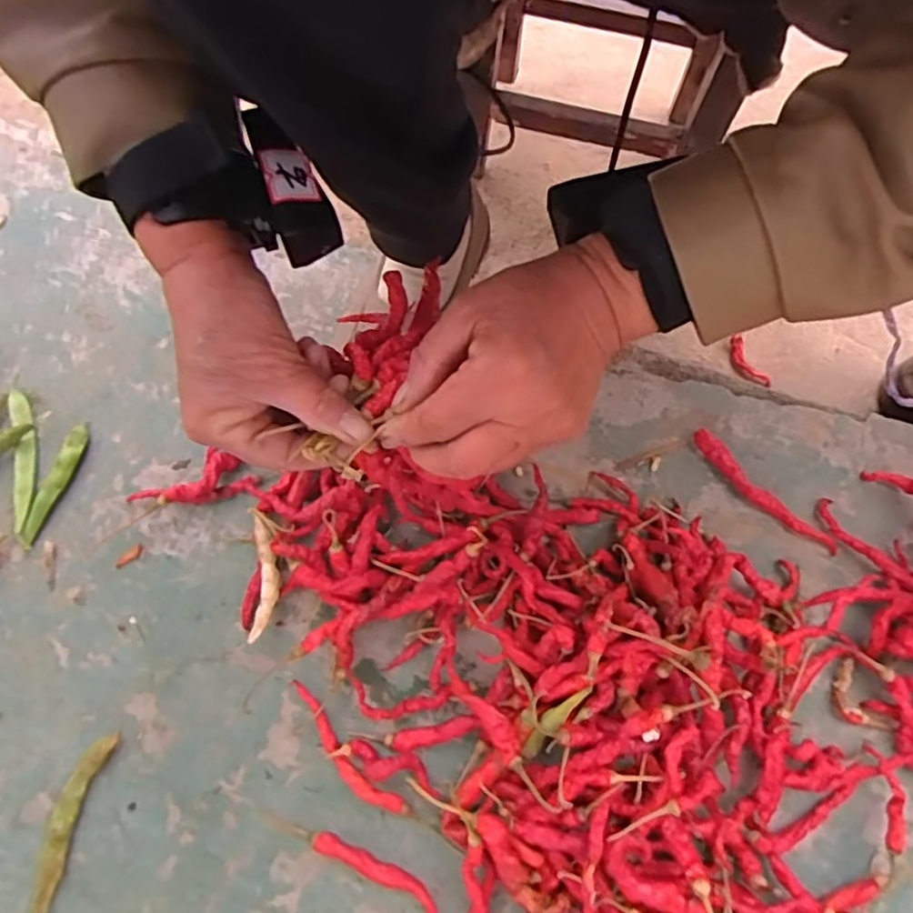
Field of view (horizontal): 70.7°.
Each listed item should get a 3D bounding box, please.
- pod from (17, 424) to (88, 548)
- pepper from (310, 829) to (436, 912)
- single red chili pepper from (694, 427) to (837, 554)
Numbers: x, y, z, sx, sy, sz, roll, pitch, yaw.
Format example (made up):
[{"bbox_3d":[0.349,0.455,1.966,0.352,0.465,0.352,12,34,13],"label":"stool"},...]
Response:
[{"bbox_3d":[-0.297,0.020,0.475,0.016,0.012,0.094,13,70,7],"label":"pod"},{"bbox_3d":[-0.046,0.251,0.384,0.091,0.007,0.020,30,73,12],"label":"pepper"},{"bbox_3d":[0.215,0.026,0.457,0.017,0.012,0.121,-40,73,-13],"label":"single red chili pepper"}]

